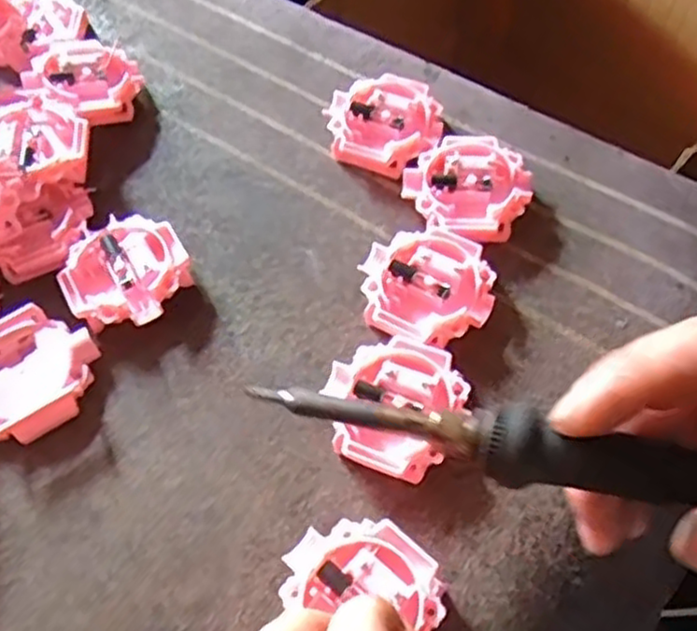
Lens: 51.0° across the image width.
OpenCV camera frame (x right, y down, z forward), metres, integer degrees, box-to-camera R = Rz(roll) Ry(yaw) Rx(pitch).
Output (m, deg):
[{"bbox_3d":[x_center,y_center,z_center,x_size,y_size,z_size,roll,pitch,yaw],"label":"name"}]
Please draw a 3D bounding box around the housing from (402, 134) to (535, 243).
[{"bbox_3d":[0.054,-0.056,0.330,0.051,0.018,0.051,-1,68,1],"label":"housing"}]

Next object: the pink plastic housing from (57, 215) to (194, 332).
[{"bbox_3d":[-0.096,-0.017,0.318,0.052,0.014,0.051,-2,61,3],"label":"pink plastic housing"}]

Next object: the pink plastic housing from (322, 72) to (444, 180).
[{"bbox_3d":[0.017,-0.092,0.351,0.054,0.015,0.048,19,64,14],"label":"pink plastic housing"}]

